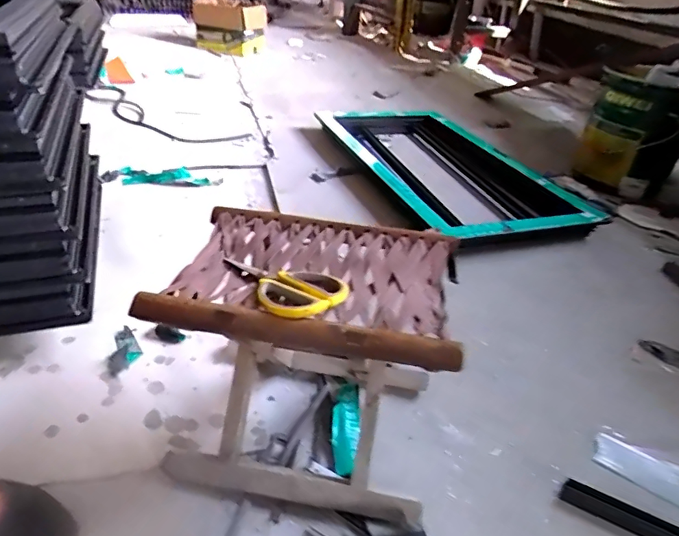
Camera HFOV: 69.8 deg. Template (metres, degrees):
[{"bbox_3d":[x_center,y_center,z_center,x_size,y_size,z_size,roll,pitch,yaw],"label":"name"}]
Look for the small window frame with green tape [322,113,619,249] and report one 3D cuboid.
[{"bbox_3d":[0.264,-0.321,1.445,0.460,0.082,0.925,-9,36,-21],"label":"small window frame with green tape"}]

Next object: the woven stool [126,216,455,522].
[{"bbox_3d":[-0.037,0.109,0.593,0.299,0.268,0.227,9,34,5],"label":"woven stool"}]

